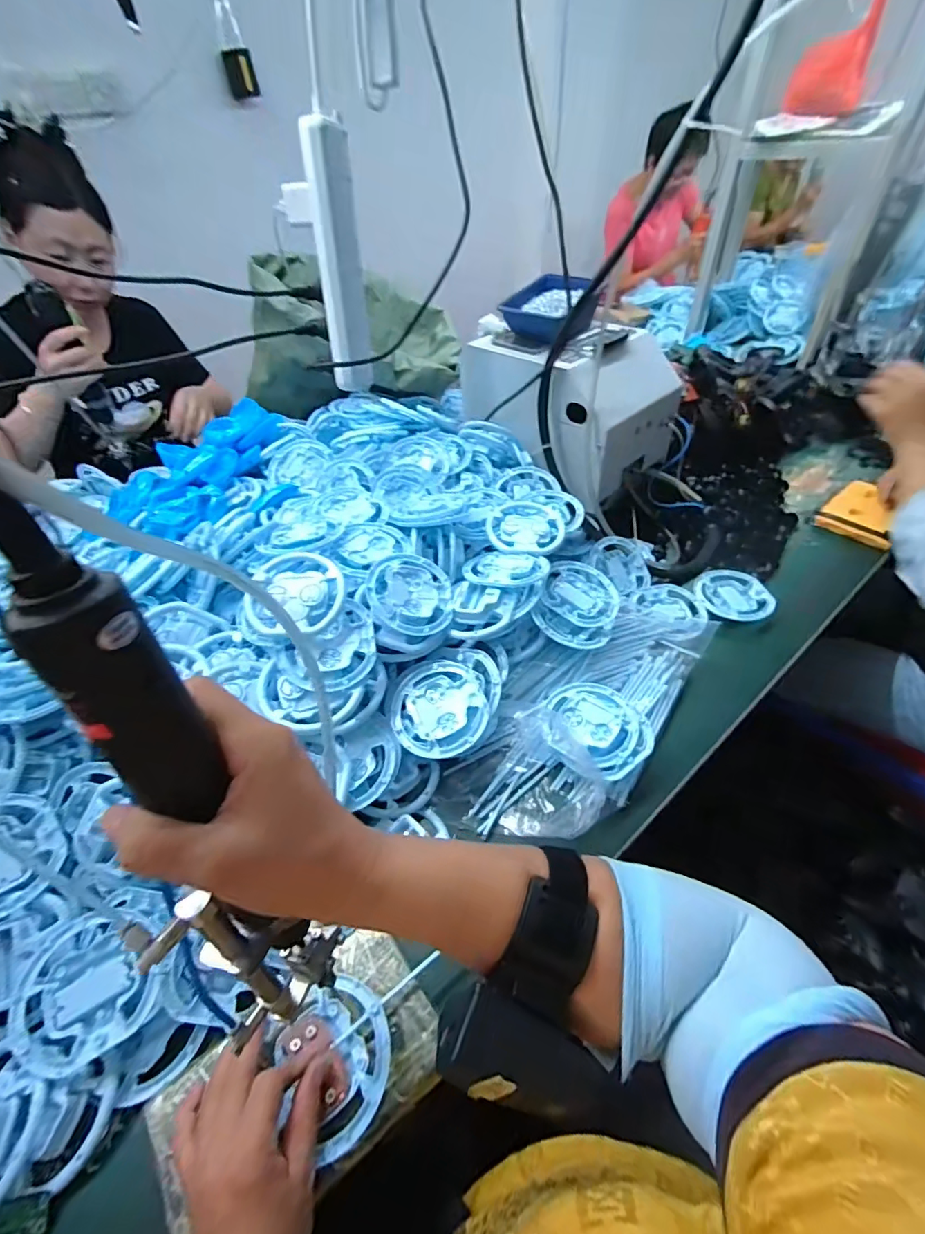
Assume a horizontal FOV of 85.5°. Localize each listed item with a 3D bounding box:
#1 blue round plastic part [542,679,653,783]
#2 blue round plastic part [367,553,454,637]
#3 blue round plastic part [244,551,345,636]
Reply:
[{"bbox_3d":[0.149,0.123,0.563,0.097,0.031,0.117,-29,49,-24],"label":"blue round plastic part"},{"bbox_3d":[-0.060,-0.028,0.574,0.100,0.015,0.100,12,60,-22],"label":"blue round plastic part"},{"bbox_3d":[-0.175,-0.025,0.530,0.098,0.013,0.100,0,62,0],"label":"blue round plastic part"}]

